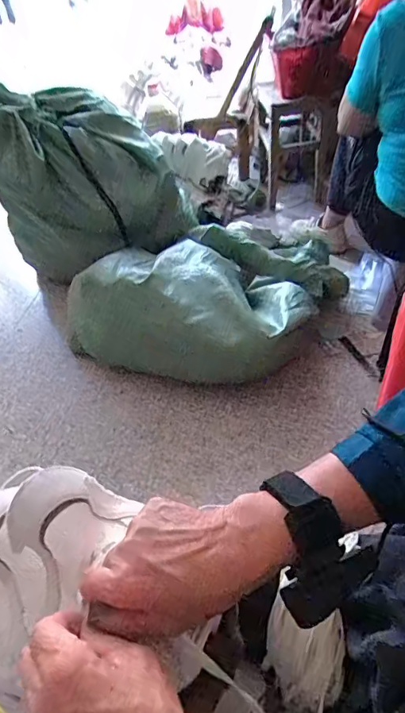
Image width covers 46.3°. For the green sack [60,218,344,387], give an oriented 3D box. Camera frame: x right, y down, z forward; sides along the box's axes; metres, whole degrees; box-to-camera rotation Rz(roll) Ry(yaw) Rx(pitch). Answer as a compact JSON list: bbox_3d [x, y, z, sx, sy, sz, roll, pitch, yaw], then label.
[{"bbox_3d":[0.013,-0.161,1.291,0.718,0.272,0.397,0,42,10],"label":"green sack"}]

